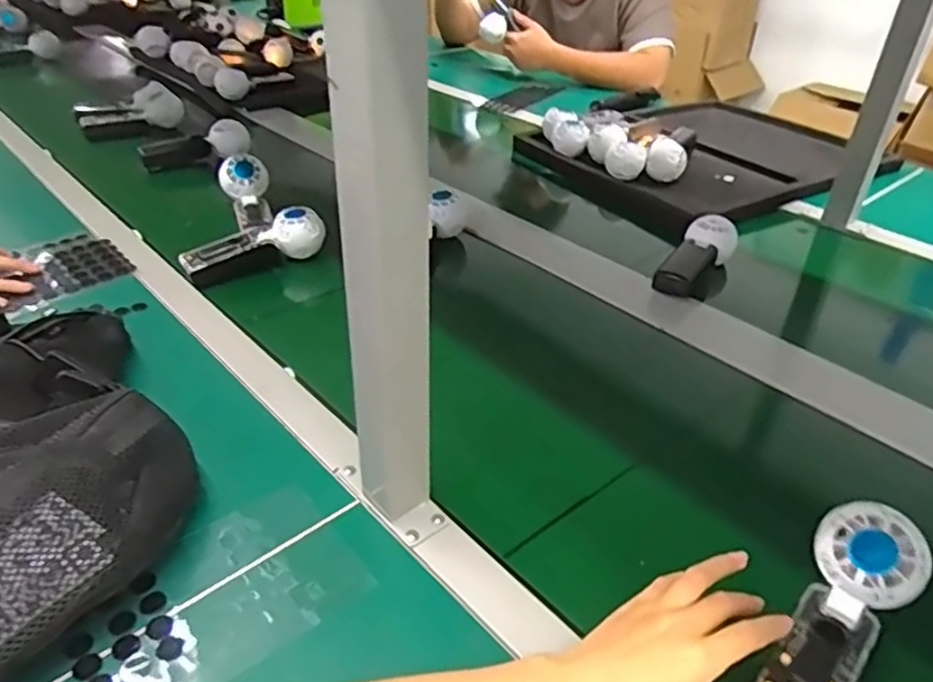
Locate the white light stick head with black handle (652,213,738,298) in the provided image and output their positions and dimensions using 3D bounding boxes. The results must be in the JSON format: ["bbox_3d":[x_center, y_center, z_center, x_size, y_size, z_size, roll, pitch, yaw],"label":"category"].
[{"bbox_3d":[0.287,-0.106,0.835,0.064,0.052,0.147,21,38,27],"label":"white light stick head with black handle"}]

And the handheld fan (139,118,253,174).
[{"bbox_3d":[-0.462,-0.334,1.145,0.173,0.063,0.049,-11,36,-19],"label":"handheld fan"}]

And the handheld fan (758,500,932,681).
[{"bbox_3d":[0.233,0.177,0.421,0.060,0.040,0.163,26,62,32],"label":"handheld fan"}]

